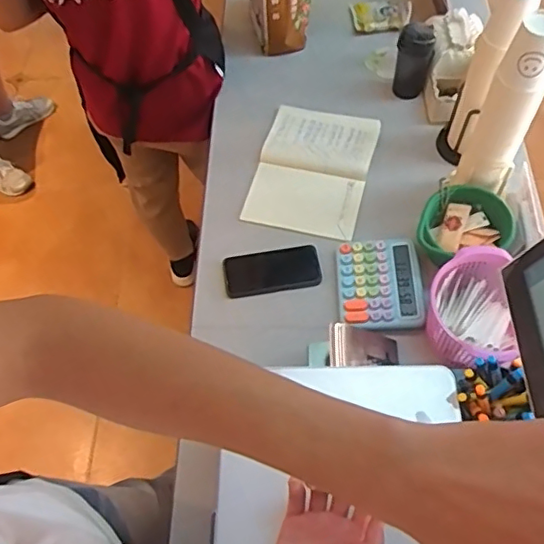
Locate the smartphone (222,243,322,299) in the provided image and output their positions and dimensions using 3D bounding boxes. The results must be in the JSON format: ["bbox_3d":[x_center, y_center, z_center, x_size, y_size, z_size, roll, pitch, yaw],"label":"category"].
[{"bbox_3d":[0.000,-0.002,0.971,0.161,0.010,0.084,-7,60,-1],"label":"smartphone"}]

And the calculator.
[{"bbox_3d":[0.180,0.019,0.935,0.136,0.019,0.160,-1,60,3],"label":"calculator"}]

